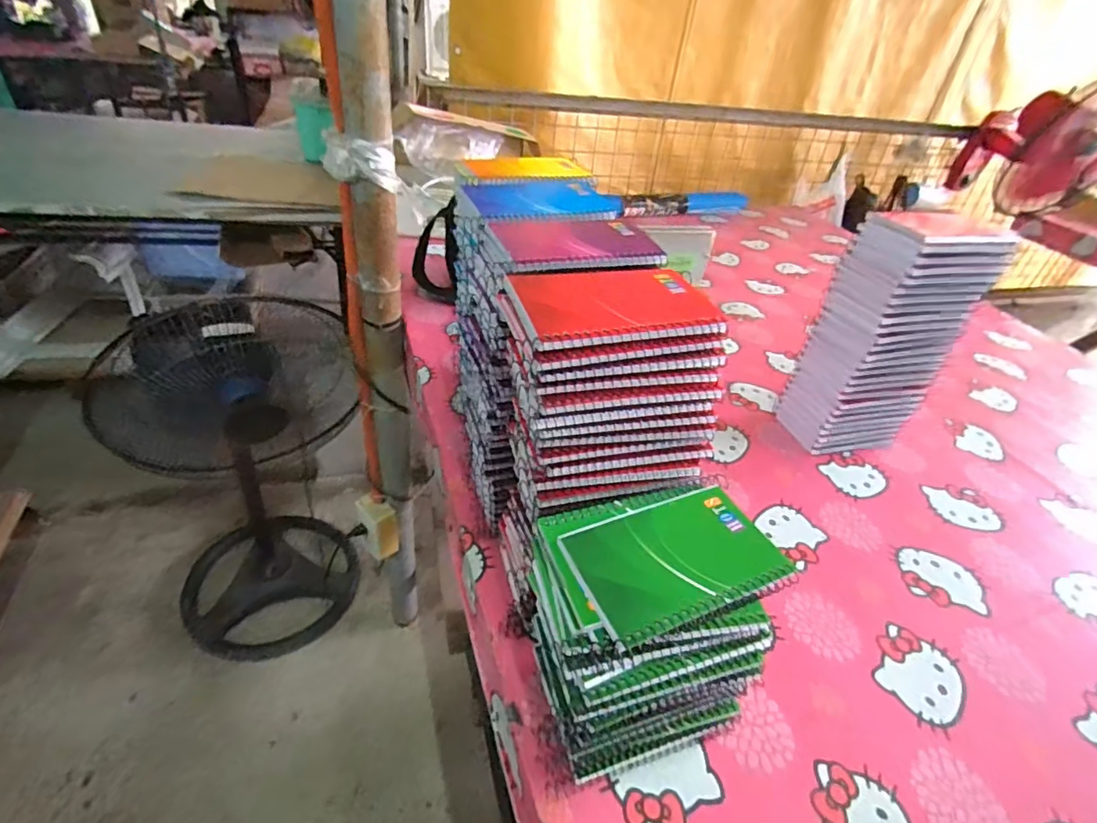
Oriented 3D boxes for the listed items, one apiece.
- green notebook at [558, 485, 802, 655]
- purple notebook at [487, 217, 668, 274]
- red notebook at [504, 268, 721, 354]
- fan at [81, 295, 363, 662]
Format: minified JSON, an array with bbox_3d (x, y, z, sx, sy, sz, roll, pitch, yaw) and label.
[{"bbox_3d":[0.084,0.093,0.349,0.132,0.008,0.082,-11,42,-22],"label":"green notebook"},{"bbox_3d":[0.024,-0.140,0.448,0.132,0.007,0.105,-6,41,-18],"label":"purple notebook"},{"bbox_3d":[0.043,-0.073,0.372,0.132,0.011,0.087,-5,40,-16],"label":"red notebook"},{"bbox_3d":[-0.665,0.107,1.228,0.441,0.755,0.482,-13,43,-24],"label":"fan"}]

